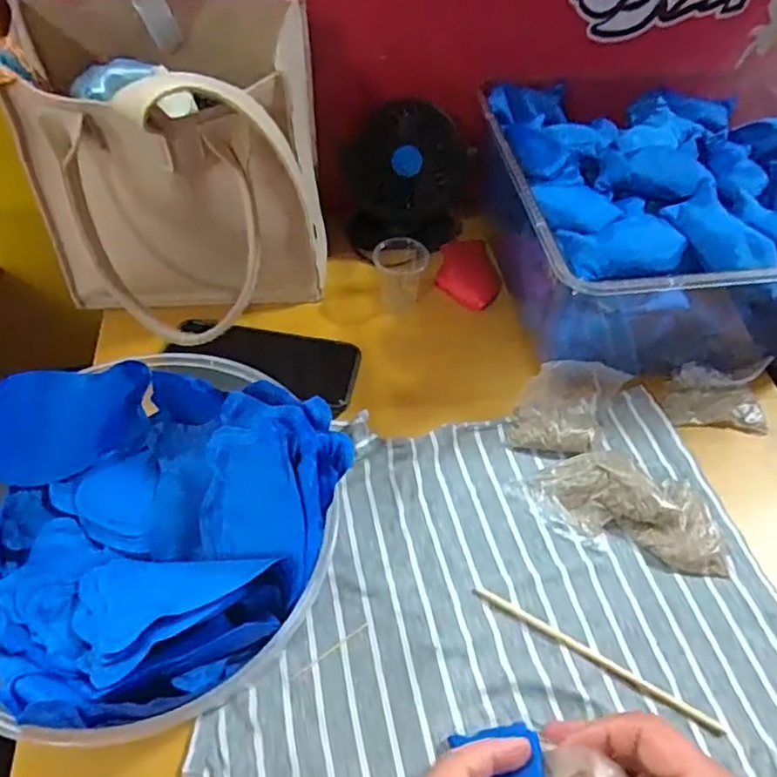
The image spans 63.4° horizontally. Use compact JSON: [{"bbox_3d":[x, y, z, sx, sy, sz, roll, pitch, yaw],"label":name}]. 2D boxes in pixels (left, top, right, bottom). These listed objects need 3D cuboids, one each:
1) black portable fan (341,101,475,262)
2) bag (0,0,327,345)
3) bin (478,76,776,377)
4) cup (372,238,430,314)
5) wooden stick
[{"bbox_3d":[0.016,-0.199,0.611,0.116,0.134,0.058,-9,53,-9],"label":"black portable fan"},{"bbox_3d":[-0.167,-0.156,0.511,0.229,0.227,0.235,-6,53,-7],"label":"bag"},{"bbox_3d":[0.249,-0.154,0.576,0.312,0.139,0.307,-4,53,-5],"label":"bin"},{"bbox_3d":[0.010,-0.107,0.586,0.049,0.053,0.053,10,53,6],"label":"cup"},{"bbox_3d":[0.131,0.172,0.405,0.163,0.004,0.008,26,56,17],"label":"wooden stick"}]

